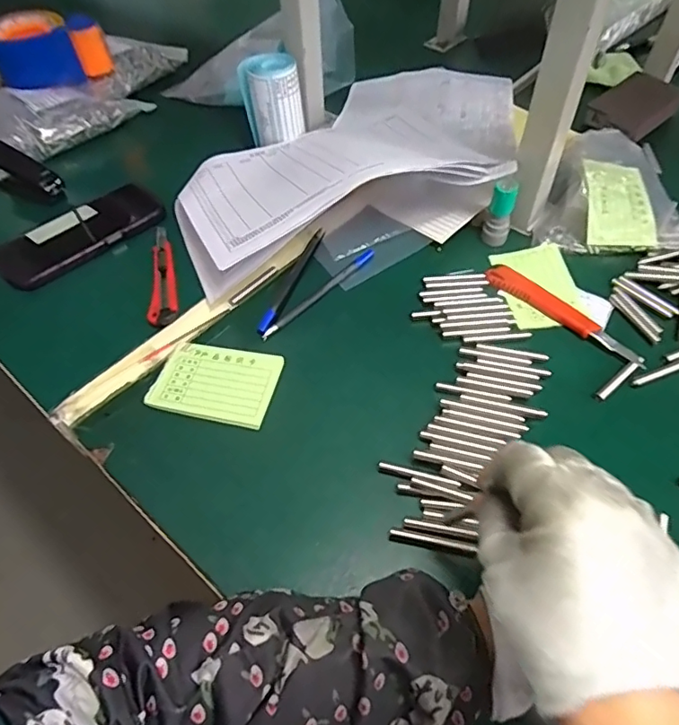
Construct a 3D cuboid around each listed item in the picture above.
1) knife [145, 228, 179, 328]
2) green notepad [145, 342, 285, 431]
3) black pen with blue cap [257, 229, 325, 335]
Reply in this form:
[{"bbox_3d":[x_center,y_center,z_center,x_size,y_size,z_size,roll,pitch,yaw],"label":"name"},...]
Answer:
[{"bbox_3d":[-0.168,-0.087,0.505,0.025,0.011,0.132,-8,53,-4],"label":"knife"},{"bbox_3d":[-0.100,0.015,0.427,0.094,0.006,0.065,10,54,10],"label":"green notepad"},{"bbox_3d":[-0.043,-0.081,0.500,0.013,0.004,0.144,15,55,13],"label":"black pen with blue cap"}]

